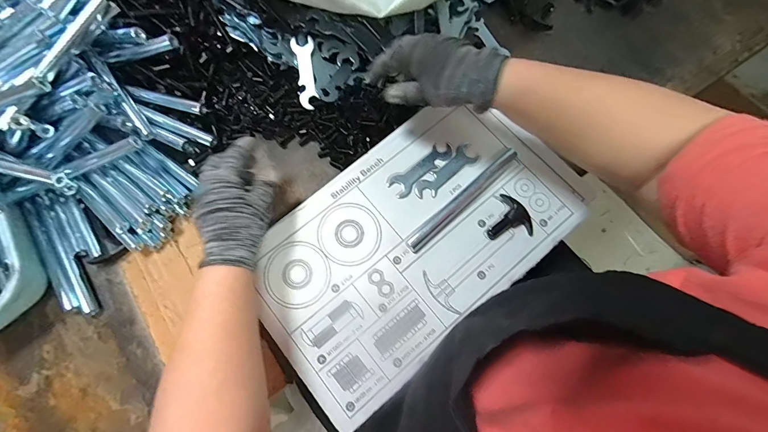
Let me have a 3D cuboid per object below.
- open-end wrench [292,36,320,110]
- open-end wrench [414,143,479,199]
[{"bbox_3d":[-0.102,-0.188,0.437,0.027,0.005,0.095,-6,88,-2],"label":"open-end wrench"},{"bbox_3d":[0.075,-0.053,0.403,0.091,0.004,0.027,-41,79,-10],"label":"open-end wrench"}]

